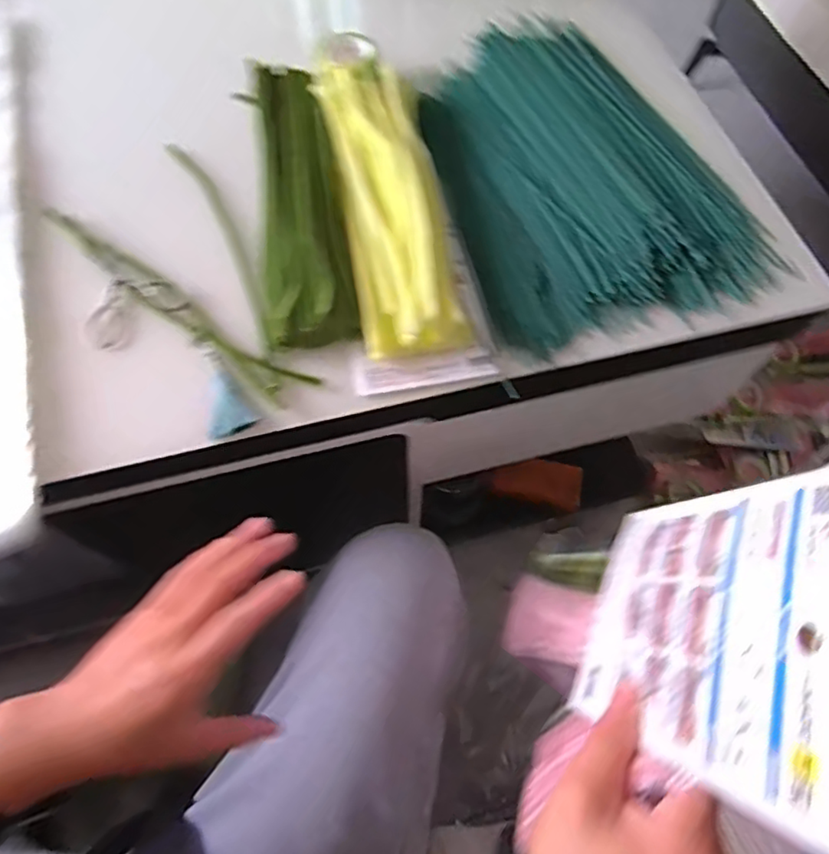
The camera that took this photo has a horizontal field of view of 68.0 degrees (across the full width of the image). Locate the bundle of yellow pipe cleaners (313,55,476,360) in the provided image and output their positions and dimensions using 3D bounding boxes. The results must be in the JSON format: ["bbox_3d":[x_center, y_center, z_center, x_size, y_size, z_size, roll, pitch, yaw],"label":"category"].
[{"bbox_3d":[-0.027,-0.207,0.530,0.087,0.040,0.330,-10,64,-5],"label":"bundle of yellow pipe cleaners"}]

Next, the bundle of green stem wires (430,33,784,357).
[{"bbox_3d":[0.141,-0.251,0.573,0.248,0.010,0.367,-17,65,-8],"label":"bundle of green stem wires"}]

